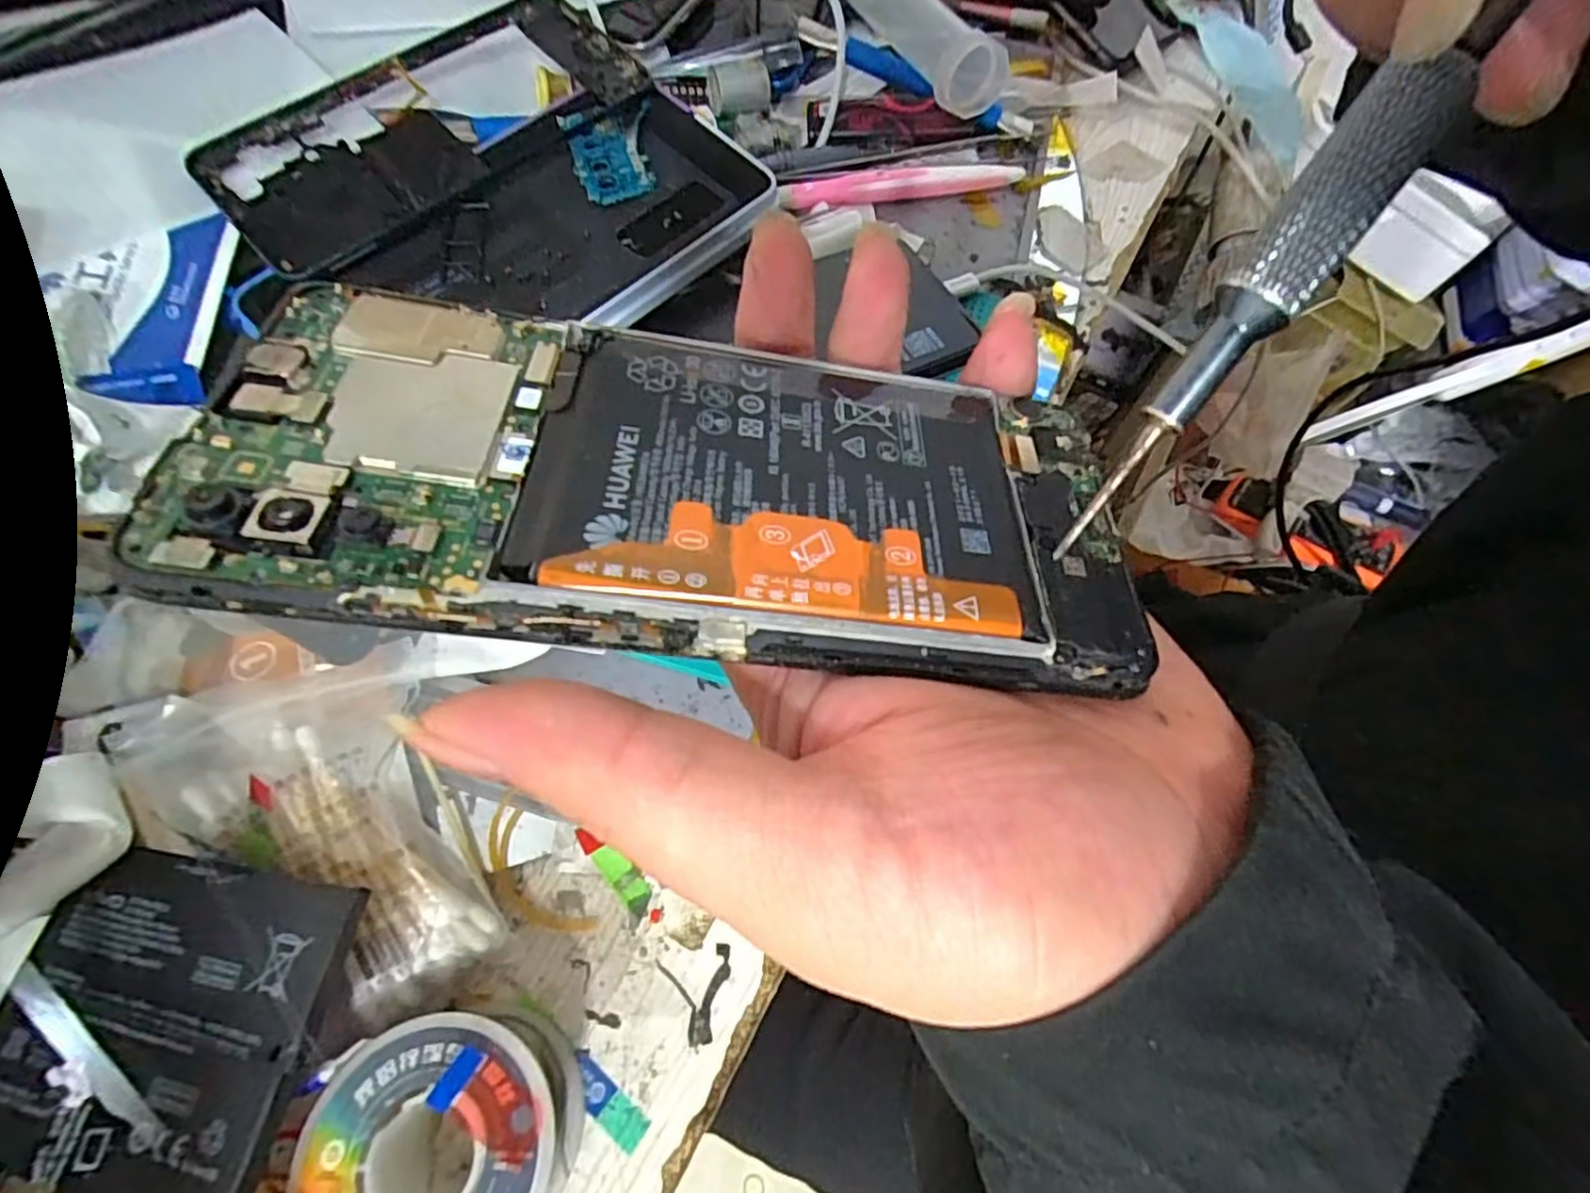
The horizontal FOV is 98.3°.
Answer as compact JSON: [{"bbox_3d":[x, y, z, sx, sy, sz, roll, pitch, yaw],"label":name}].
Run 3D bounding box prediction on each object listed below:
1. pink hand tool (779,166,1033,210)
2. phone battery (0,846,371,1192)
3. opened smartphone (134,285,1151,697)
[{"bbox_3d":[0.052,-0.193,0.322,0.116,0.010,0.013,-8,65,-6],"label":"pink hand tool"},{"bbox_3d":[-0.146,0.095,0.156,0.087,0.004,0.065,3,64,14],"label":"phone battery"},{"bbox_3d":[-0.017,-0.022,0.123,0.157,0.011,0.068,7,64,-7],"label":"opened smartphone"}]

